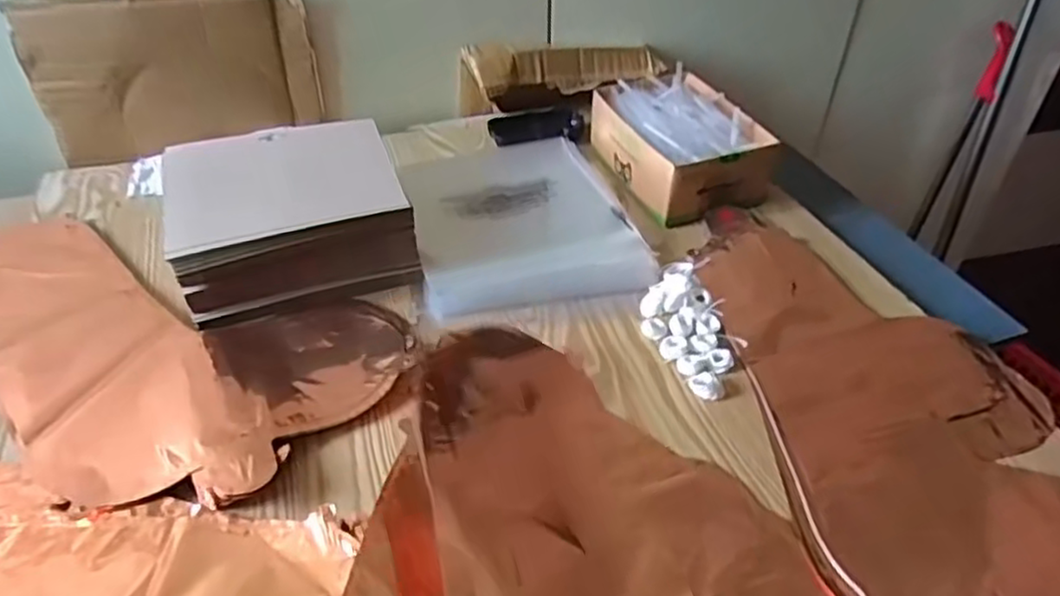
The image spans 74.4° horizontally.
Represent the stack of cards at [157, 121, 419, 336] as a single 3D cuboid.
[{"bbox_3d":[-0.222,-0.079,0.646,0.197,0.079,0.185,-14,42,-17],"label":"stack of cards"}]

